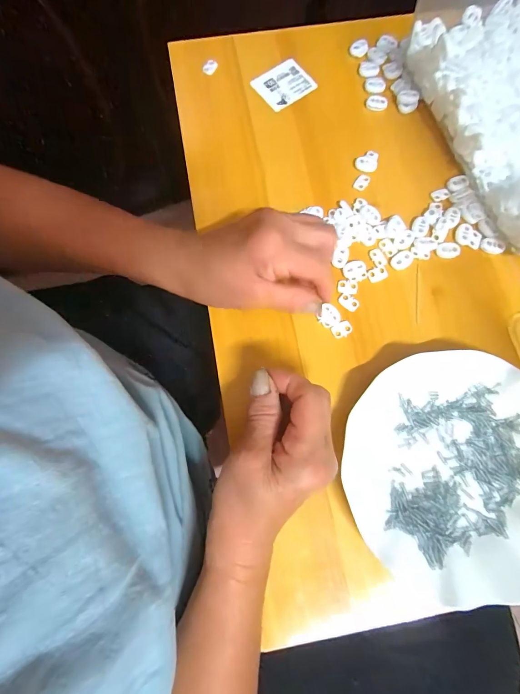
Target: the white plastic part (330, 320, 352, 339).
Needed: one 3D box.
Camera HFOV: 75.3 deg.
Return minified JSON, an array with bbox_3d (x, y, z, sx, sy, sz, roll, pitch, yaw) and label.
[{"bbox_3d":[0.075,-0.016,0.309,0.019,0.004,0.014,-31,80,-8],"label":"white plastic part"}]

